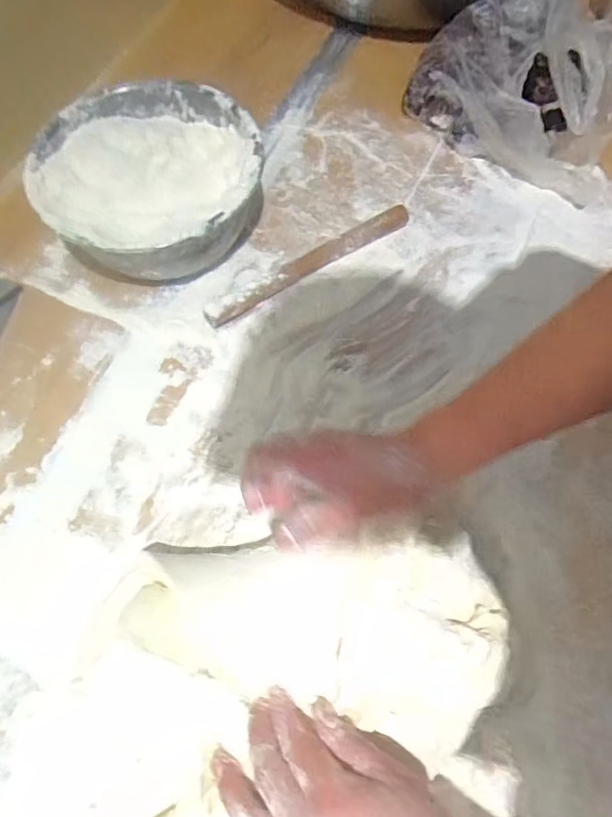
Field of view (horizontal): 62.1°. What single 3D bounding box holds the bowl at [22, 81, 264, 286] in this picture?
[{"bbox_3d":[-0.150,-0.217,0.504,0.204,0.093,0.202,1,67,-2],"label":"bowl"}]

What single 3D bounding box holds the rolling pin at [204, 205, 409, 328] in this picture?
[{"bbox_3d":[0.006,-0.150,0.523,0.246,0.023,0.025,-30,72,-14],"label":"rolling pin"}]

